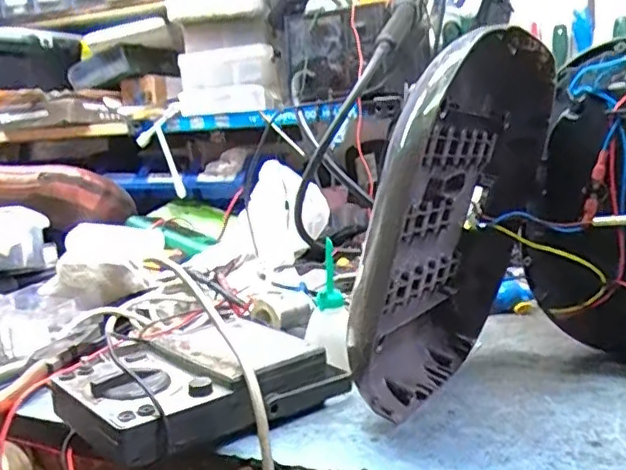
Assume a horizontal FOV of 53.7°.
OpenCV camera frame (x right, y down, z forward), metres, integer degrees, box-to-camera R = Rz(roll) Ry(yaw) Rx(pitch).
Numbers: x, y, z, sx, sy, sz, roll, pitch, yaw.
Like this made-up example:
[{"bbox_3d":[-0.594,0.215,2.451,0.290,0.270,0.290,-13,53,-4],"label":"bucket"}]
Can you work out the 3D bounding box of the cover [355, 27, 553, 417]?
[{"bbox_3d":[0.116,-0.002,0.481,0.050,0.290,0.312,23,16,28],"label":"cover"}]

